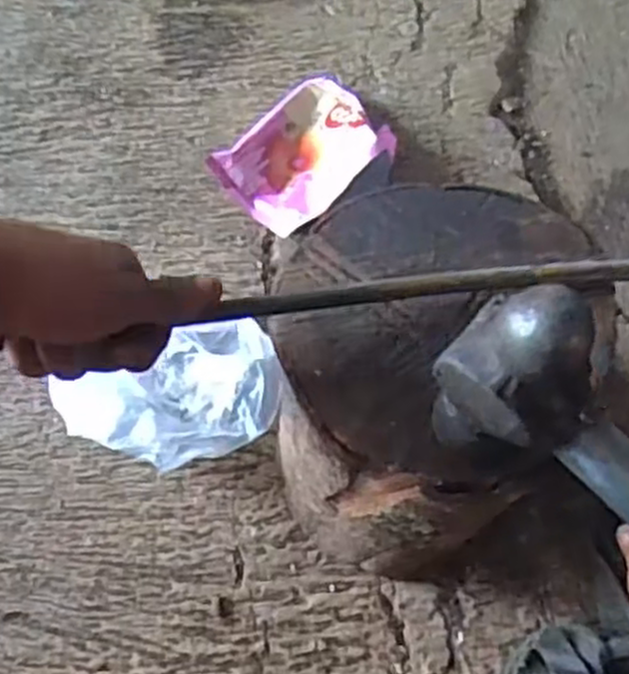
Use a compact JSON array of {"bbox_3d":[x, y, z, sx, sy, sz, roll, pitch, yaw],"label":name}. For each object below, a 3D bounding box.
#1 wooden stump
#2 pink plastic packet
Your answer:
[{"bbox_3d":[0.067,0.034,0.522,0.180,0.201,0.202,34,67,13],"label":"wooden stump"},{"bbox_3d":[-0.006,-0.171,0.715,0.118,0.038,0.156,39,71,18],"label":"pink plastic packet"}]

